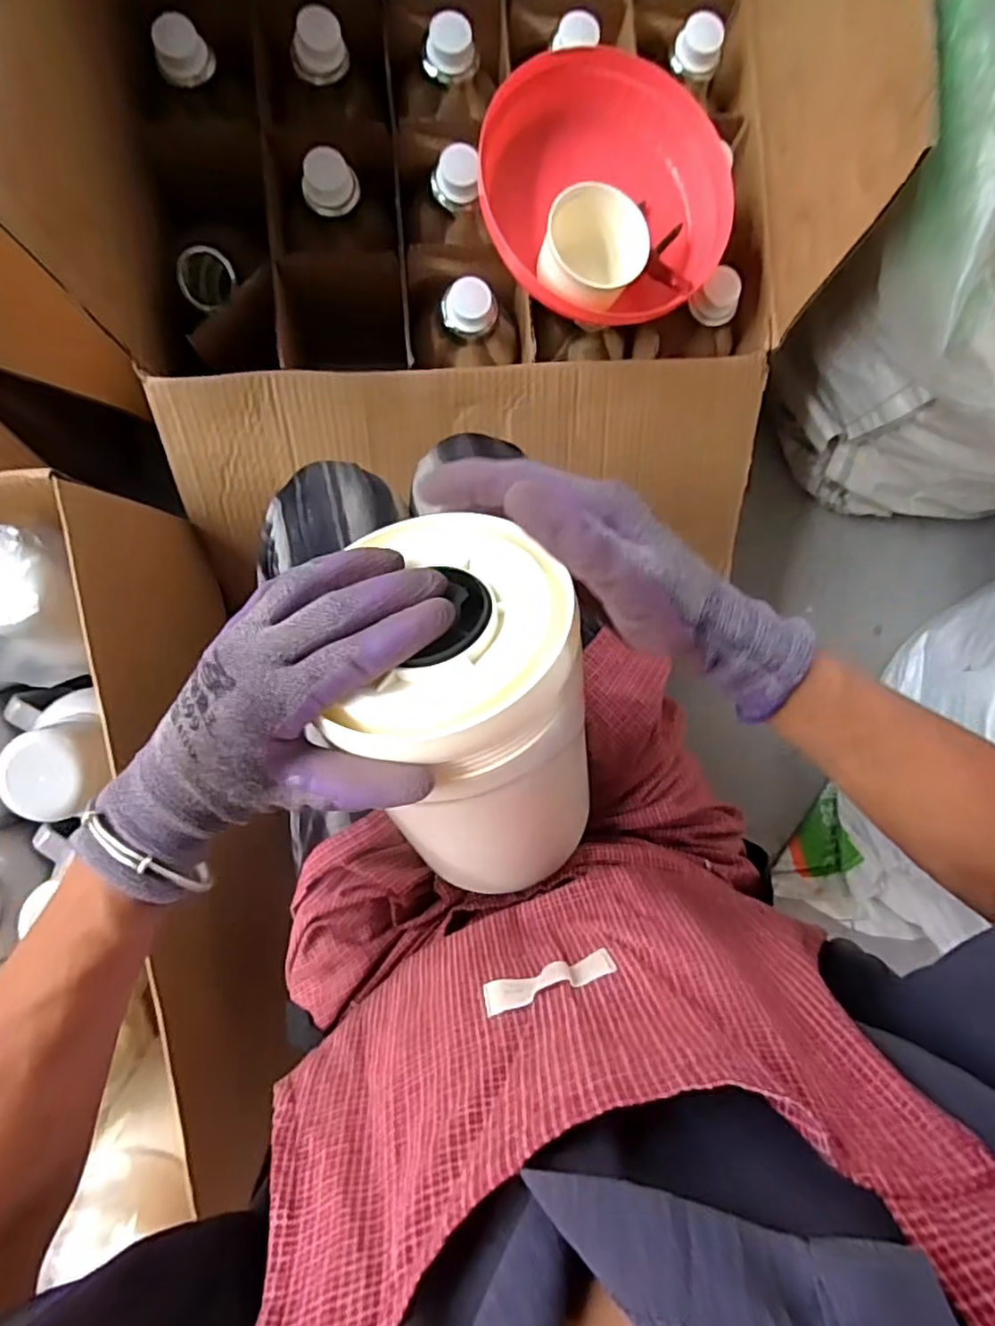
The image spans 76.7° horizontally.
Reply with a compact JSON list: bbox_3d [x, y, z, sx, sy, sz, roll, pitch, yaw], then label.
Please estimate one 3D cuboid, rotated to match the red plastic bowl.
[{"bbox_3d":[0.095,-0.421,0.575,0.222,0.082,0.206,0,90,-6],"label":"red plastic bowl"}]

